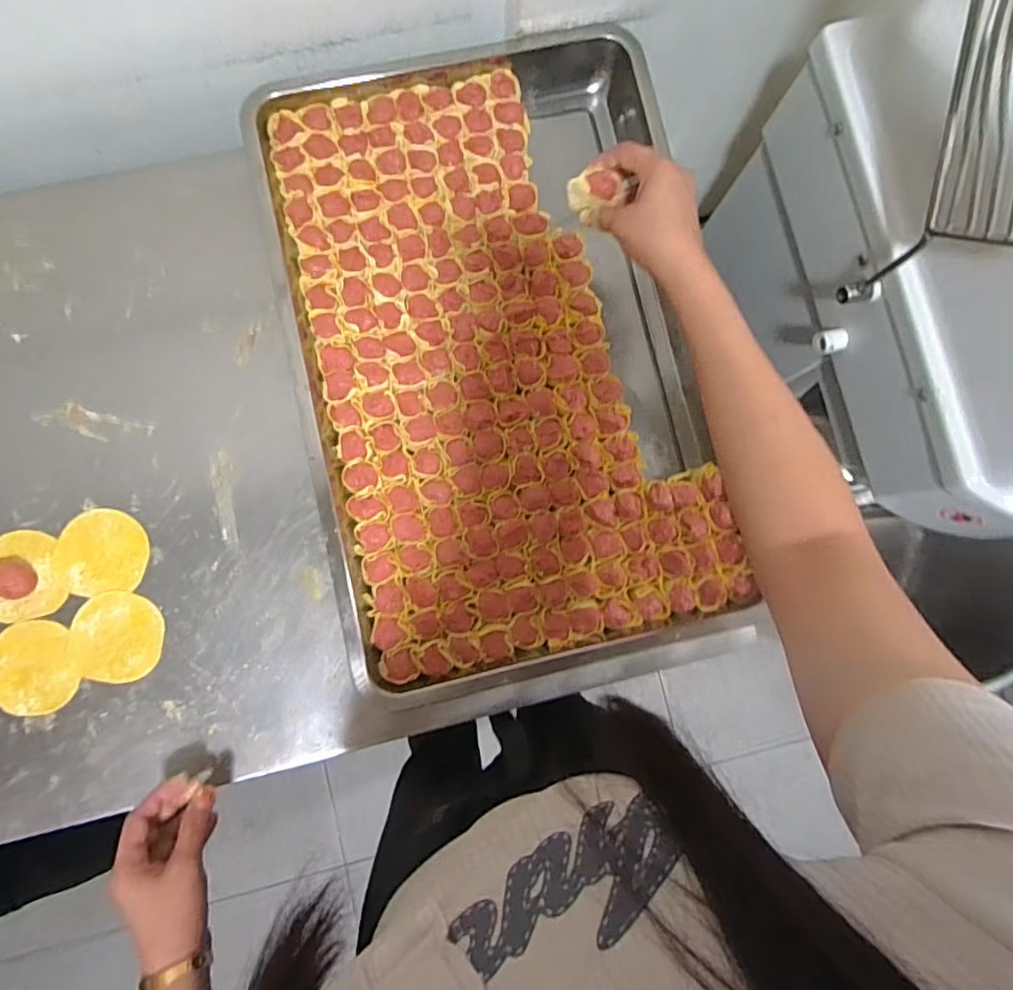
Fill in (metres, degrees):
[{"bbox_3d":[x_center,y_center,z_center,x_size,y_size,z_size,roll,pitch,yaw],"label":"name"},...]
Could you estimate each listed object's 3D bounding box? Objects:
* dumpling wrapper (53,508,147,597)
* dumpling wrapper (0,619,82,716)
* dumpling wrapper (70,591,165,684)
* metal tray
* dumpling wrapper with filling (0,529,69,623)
[{"bbox_3d":[-0.380,0.053,0.531,0.080,0.004,0.077,0,85,-5],"label":"dumpling wrapper"},{"bbox_3d":[-0.431,0.158,0.519,0.075,0.004,0.083,-2,85,-5],"label":"dumpling wrapper"},{"bbox_3d":[-0.360,0.131,0.524,0.079,0.005,0.080,-5,86,-4],"label":"dumpling wrapper"},{"bbox_3d":[-0.008,-0.139,0.545,0.367,0.055,0.595,-13,86,-6],"label":"metal tray"},{"bbox_3d":[-0.453,0.075,0.518,0.078,0.017,0.081,0,85,-5],"label":"dumpling wrapper with filling"}]

